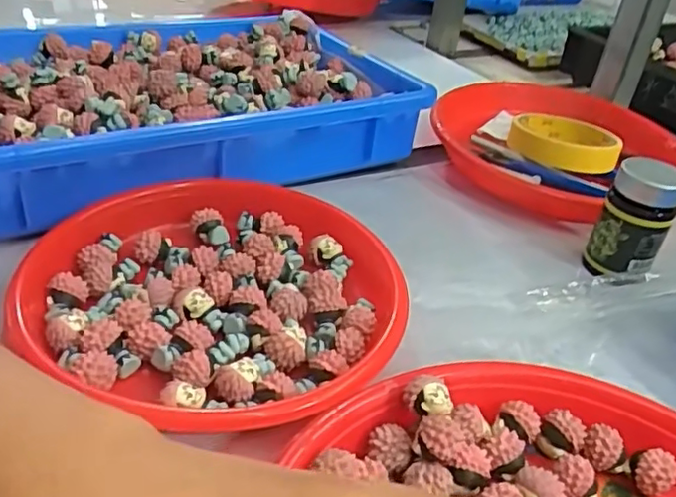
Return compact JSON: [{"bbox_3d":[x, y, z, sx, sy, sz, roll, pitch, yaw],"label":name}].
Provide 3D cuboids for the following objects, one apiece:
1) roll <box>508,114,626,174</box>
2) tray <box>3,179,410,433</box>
[{"bbox_3d":[0.194,-0.095,0.528,0.088,0.015,0.094,5,34,-3],"label":"roll"},{"bbox_3d":[-0.061,0.023,0.339,0.191,0.036,0.180,4,34,-3],"label":"tray"}]

